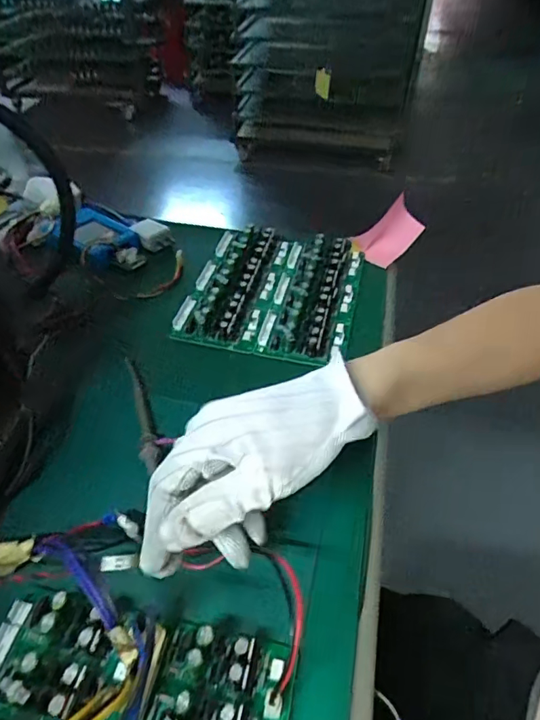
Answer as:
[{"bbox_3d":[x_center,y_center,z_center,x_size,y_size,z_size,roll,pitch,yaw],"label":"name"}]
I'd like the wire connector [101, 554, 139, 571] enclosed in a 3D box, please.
[{"bbox_3d":[-0.096,0.129,0.325,0.023,0.005,0.009,-1,44,-18],"label":"wire connector"}]

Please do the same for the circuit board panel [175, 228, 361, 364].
[{"bbox_3d":[0.006,-0.082,0.552,0.171,0.032,0.196,11,46,9],"label":"circuit board panel"}]

